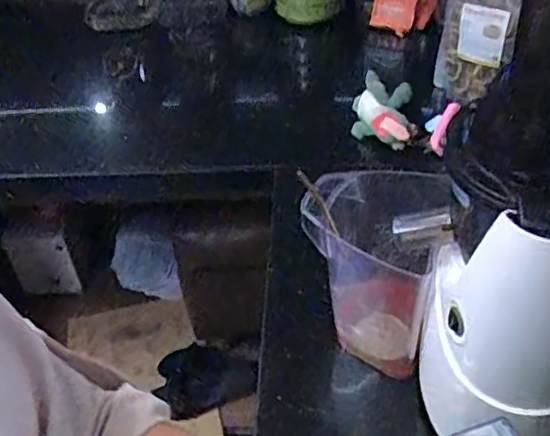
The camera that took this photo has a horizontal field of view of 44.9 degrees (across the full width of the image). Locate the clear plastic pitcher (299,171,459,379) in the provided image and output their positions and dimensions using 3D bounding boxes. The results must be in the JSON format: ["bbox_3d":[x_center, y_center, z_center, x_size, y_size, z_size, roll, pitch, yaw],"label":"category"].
[{"bbox_3d":[0.105,0.042,0.663,0.136,0.187,0.122,12,44,18],"label":"clear plastic pitcher"}]

